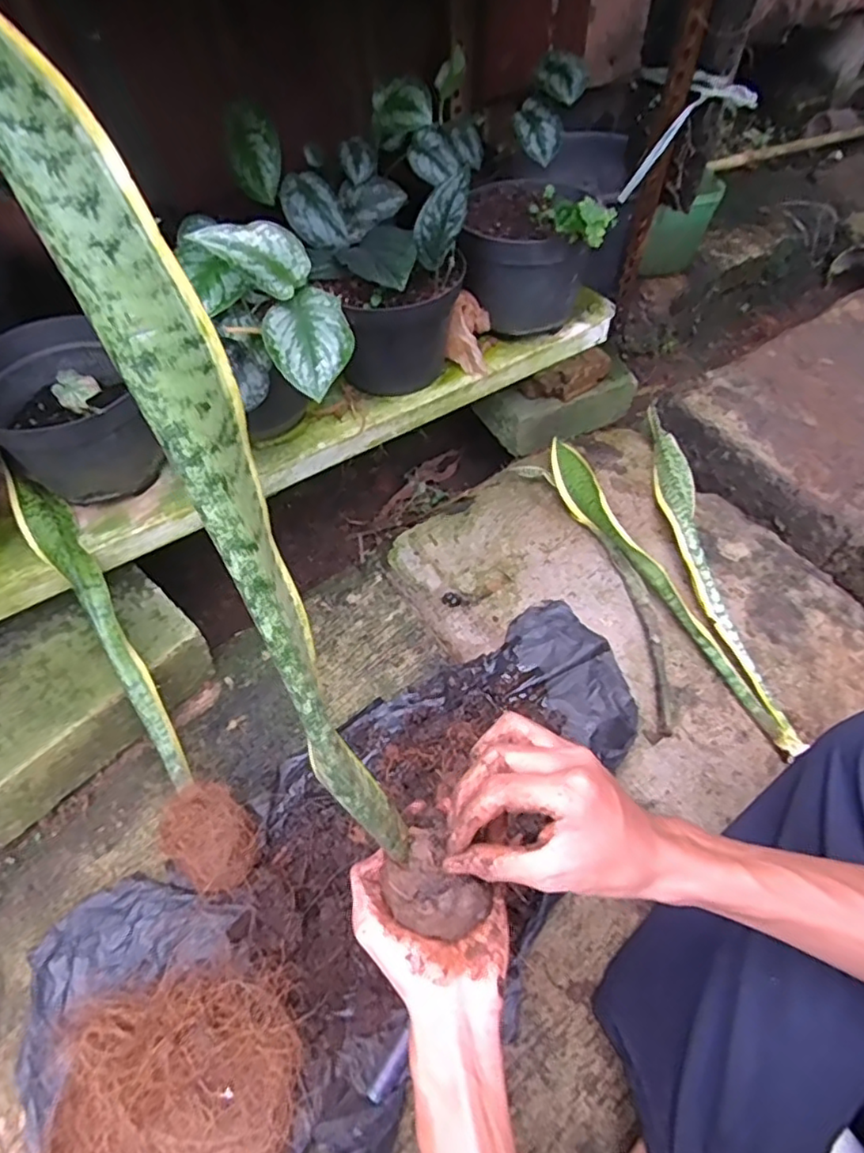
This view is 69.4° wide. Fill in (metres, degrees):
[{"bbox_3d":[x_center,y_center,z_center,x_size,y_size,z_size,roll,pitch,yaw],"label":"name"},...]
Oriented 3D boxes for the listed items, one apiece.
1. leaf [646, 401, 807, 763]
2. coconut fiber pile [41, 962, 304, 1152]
[{"bbox_3d":[0.336,-0.034,0.784,0.052,0.031,0.515,-3,56,-2],"label":"leaf"},{"bbox_3d":[-0.192,0.389,0.462,0.194,0.078,0.160,-11,57,-7],"label":"coconut fiber pile"}]

